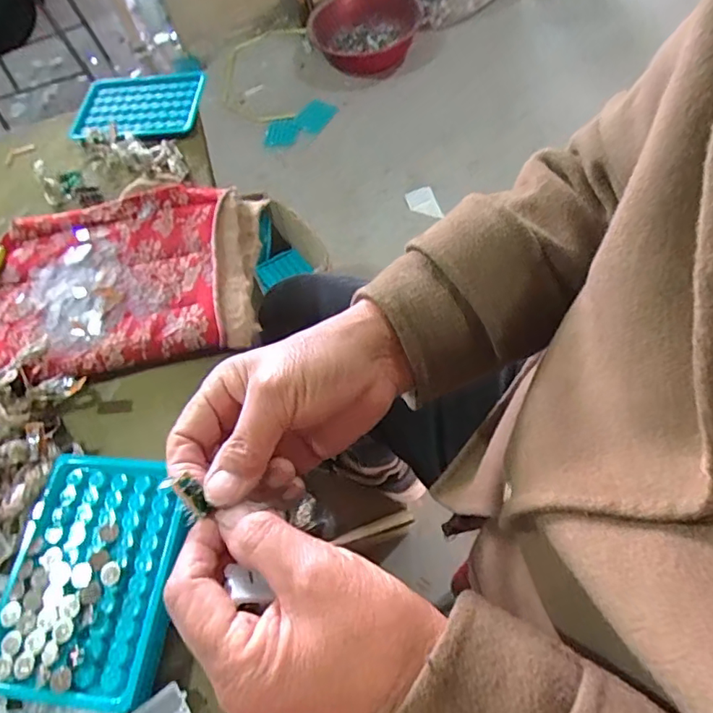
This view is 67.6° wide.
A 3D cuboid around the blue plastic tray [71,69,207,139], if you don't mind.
[{"bbox_3d":[-0.224,-0.257,0.546,0.136,0.019,0.097,0,59,1],"label":"blue plastic tray"}]

